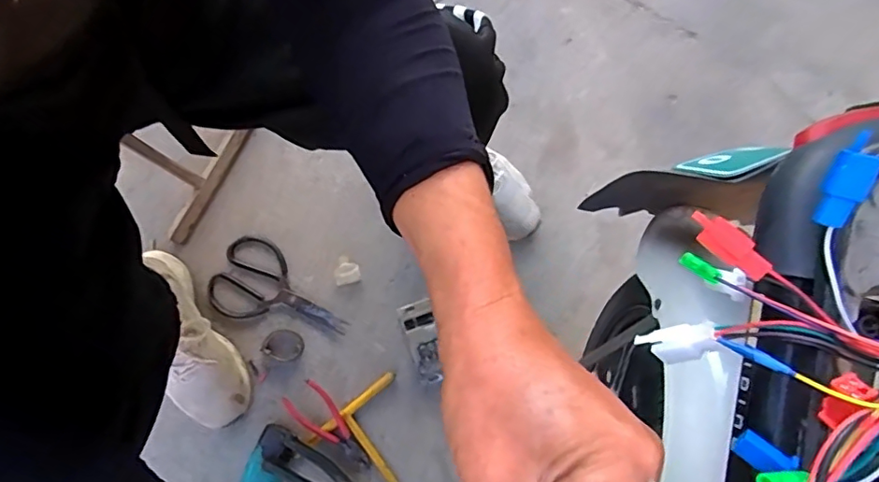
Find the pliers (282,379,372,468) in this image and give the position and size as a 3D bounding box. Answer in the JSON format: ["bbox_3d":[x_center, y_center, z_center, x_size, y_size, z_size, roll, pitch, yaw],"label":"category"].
[{"bbox_3d":[-0.158,0.272,0.772,0.055,0.021,0.152,-44,80,-9],"label":"pliers"}]

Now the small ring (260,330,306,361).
[{"bbox_3d":[-0.234,0.155,0.796,0.061,0.013,0.046,21,78,5],"label":"small ring"}]

